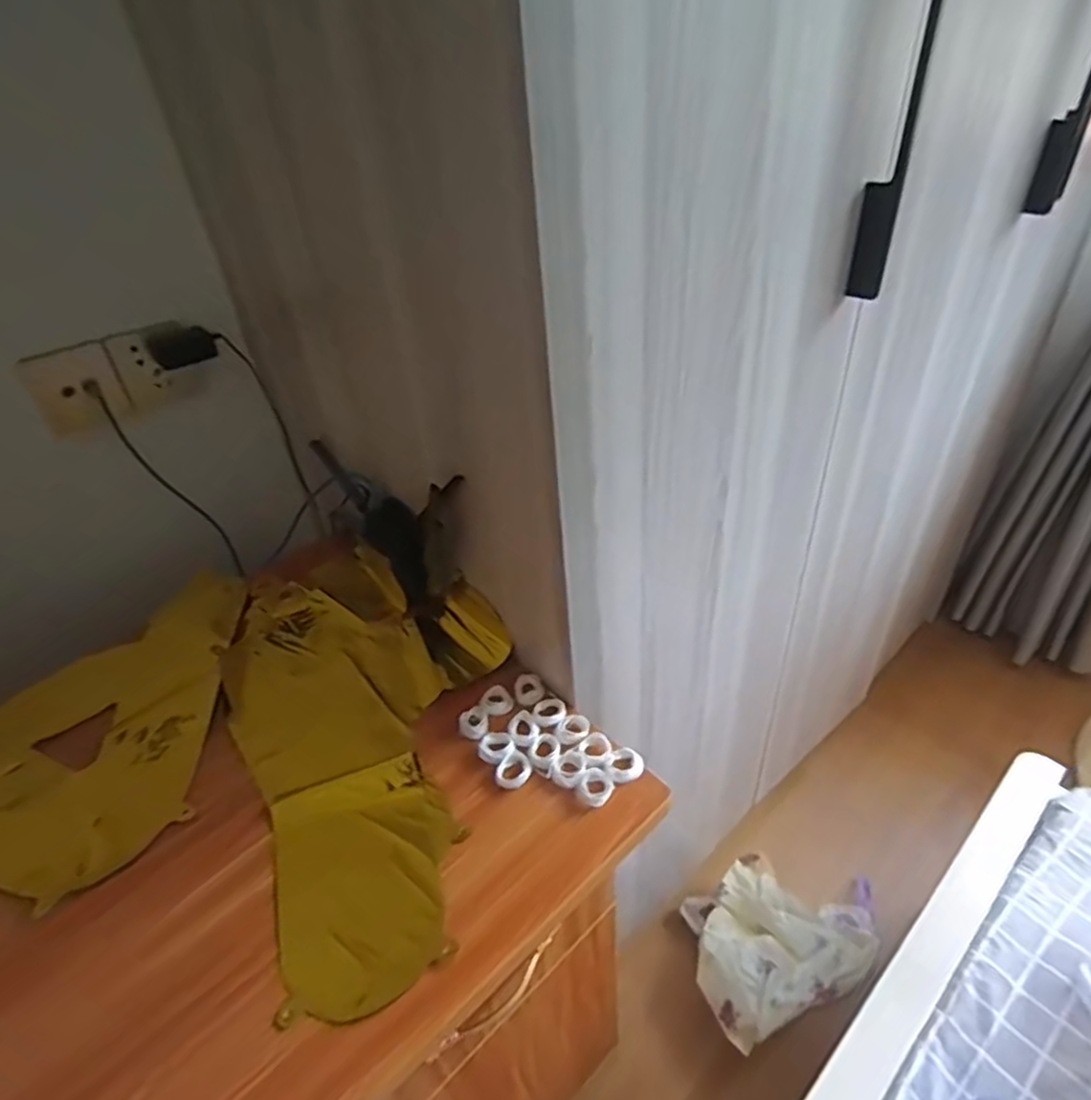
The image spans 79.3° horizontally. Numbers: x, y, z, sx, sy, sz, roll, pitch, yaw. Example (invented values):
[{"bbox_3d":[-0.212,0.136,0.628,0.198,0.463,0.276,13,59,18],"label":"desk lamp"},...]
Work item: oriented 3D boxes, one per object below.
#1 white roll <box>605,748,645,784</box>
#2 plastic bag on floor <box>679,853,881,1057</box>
[{"bbox_3d":[0.067,0.185,0.562,0.033,0.006,0.028,-24,42,-23],"label":"white roll"},{"bbox_3d":[0.406,0.634,1.109,0.366,0.091,0.235,-19,40,-17],"label":"plastic bag on floor"}]

